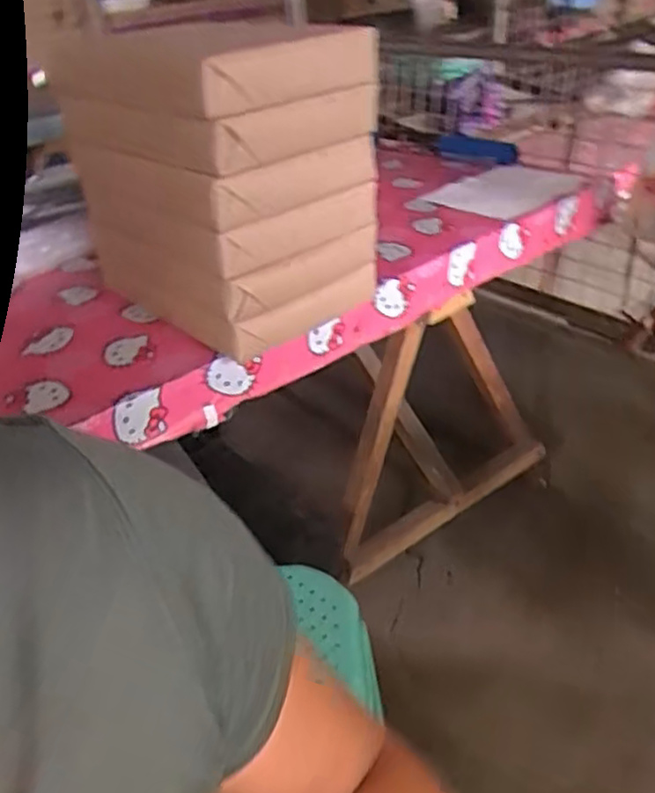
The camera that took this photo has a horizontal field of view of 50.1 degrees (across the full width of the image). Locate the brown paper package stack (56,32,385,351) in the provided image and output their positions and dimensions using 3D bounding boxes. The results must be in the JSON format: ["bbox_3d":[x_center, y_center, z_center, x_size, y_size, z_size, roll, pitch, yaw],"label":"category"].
[{"bbox_3d":[-0.145,-0.299,1.001,0.268,0.344,0.348,-31,41,-34],"label":"brown paper package stack"}]

